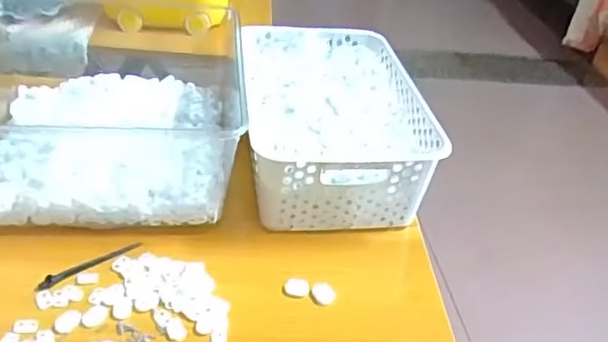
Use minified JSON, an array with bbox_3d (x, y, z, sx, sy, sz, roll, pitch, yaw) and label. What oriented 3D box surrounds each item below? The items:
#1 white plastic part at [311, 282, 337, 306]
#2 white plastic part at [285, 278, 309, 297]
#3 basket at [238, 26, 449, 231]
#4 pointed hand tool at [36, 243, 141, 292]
[{"bbox_3d":[0.019,0.120,0.577,0.022,0.004,0.025,-10,40,-23],"label":"white plastic part"},{"bbox_3d":[-0.007,0.114,0.580,0.023,0.006,0.018,7,36,-1],"label":"white plastic part"},{"bbox_3d":[0.029,-0.061,0.727,0.193,0.109,0.296,-1,37,-11],"label":"basket"},{"bbox_3d":[-0.210,0.092,0.579,0.104,0.005,0.014,-26,48,-37],"label":"pointed hand tool"}]

